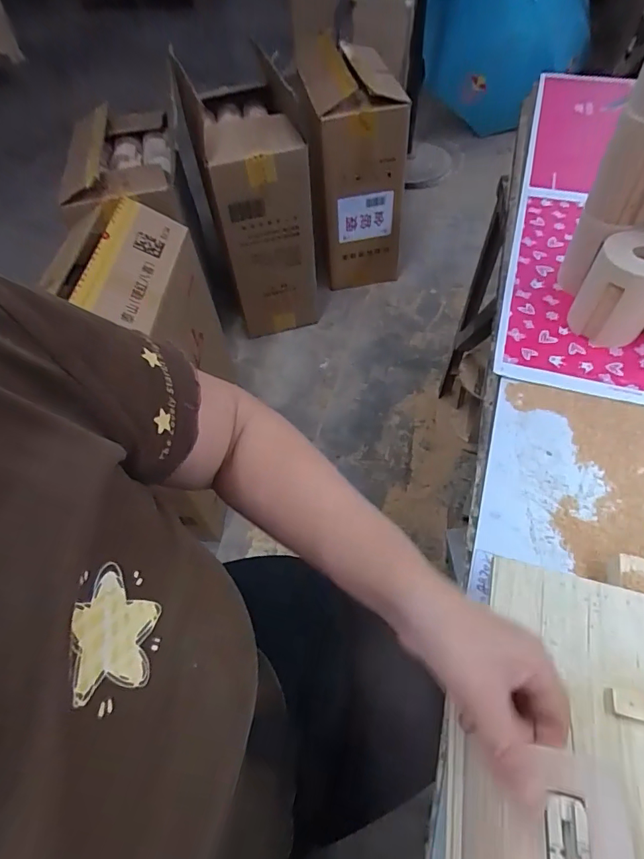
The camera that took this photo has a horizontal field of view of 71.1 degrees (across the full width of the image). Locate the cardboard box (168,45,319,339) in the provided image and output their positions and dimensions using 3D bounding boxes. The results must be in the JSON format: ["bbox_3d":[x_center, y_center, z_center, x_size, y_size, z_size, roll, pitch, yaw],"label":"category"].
[{"bbox_3d":[-0.209,-0.691,1.429,0.269,0.629,0.463,-16,55,-6],"label":"cardboard box"}]

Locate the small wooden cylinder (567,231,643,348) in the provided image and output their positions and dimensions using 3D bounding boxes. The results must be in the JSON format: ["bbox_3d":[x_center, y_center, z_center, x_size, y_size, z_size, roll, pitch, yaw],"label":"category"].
[{"bbox_3d":[0.341,-0.156,0.509,0.081,0.102,0.075,31,62,23],"label":"small wooden cylinder"}]

